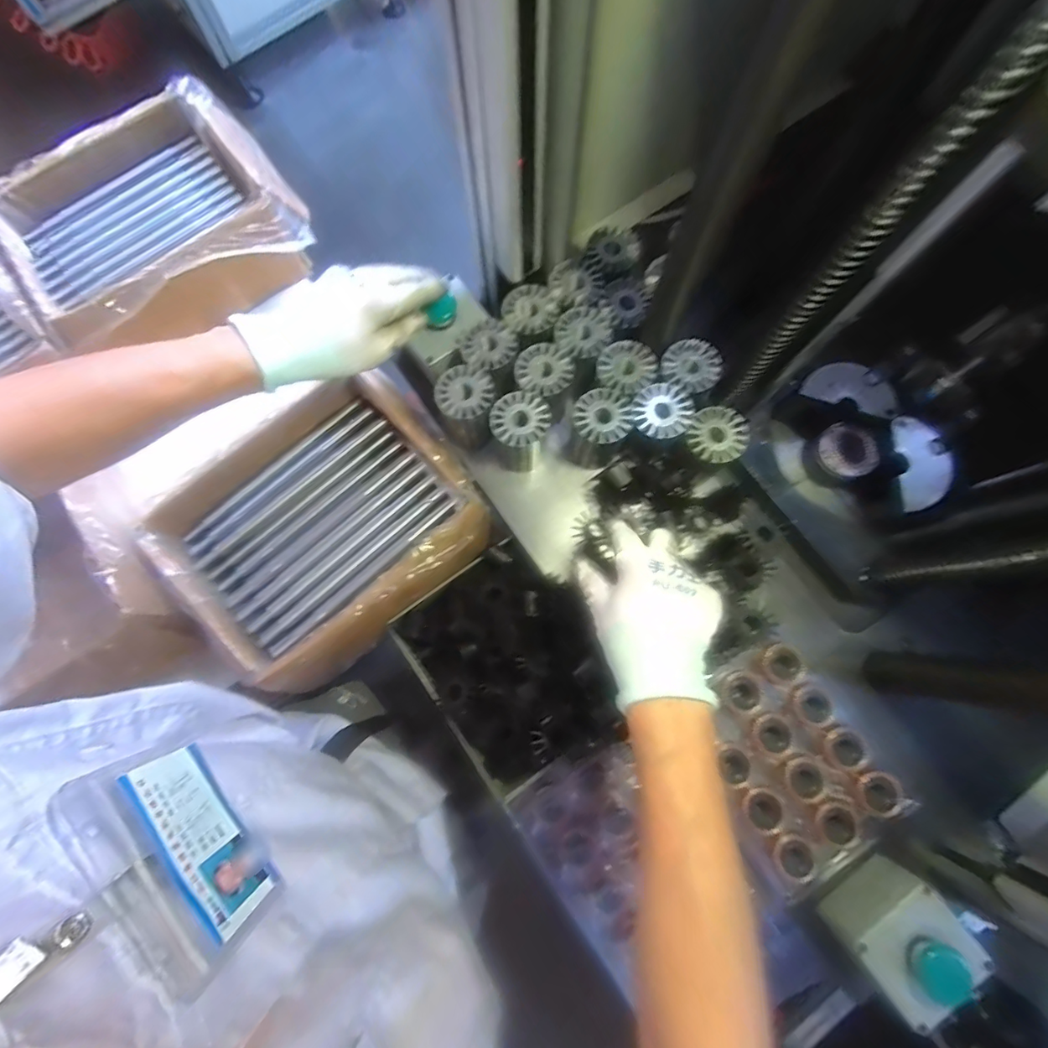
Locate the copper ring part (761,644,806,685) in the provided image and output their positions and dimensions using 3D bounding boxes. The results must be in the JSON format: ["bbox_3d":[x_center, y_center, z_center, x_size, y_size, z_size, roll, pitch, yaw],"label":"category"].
[{"bbox_3d":[0.237,0.129,0.457,0.035,0.010,0.034,0,79,0],"label":"copper ring part"}]

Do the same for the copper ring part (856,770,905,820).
[{"bbox_3d":[0.312,0.235,0.434,0.037,0.007,0.040,0,79,0],"label":"copper ring part"}]

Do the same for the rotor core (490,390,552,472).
[{"bbox_3d":[-0.003,-0.087,0.491,0.052,0.080,0.054,0,79,0],"label":"rotor core"}]

